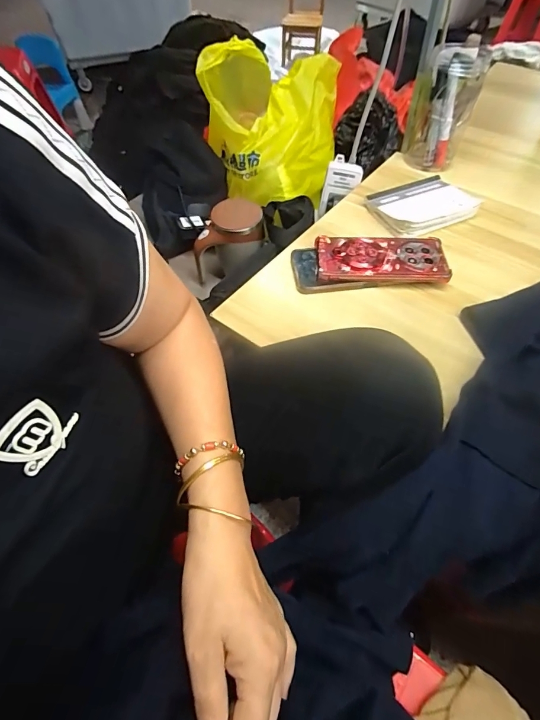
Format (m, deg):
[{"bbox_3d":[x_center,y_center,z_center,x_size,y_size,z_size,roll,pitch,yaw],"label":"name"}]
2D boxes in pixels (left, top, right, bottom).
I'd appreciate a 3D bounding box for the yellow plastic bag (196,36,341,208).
[{"bbox_3d":[-0.007,-0.447,0.709,0.251,0.174,0.261,4,56,3],"label":"yellow plastic bag"}]

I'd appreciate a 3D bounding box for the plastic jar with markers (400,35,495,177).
[{"bbox_3d":[0.272,-0.395,0.594,0.079,0.152,0.095,-37,63,-22],"label":"plastic jar with markers"}]

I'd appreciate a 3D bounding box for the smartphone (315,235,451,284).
[{"bbox_3d":[0.144,-0.131,0.490,0.162,0.016,0.076,4,60,3],"label":"smartphone"}]

